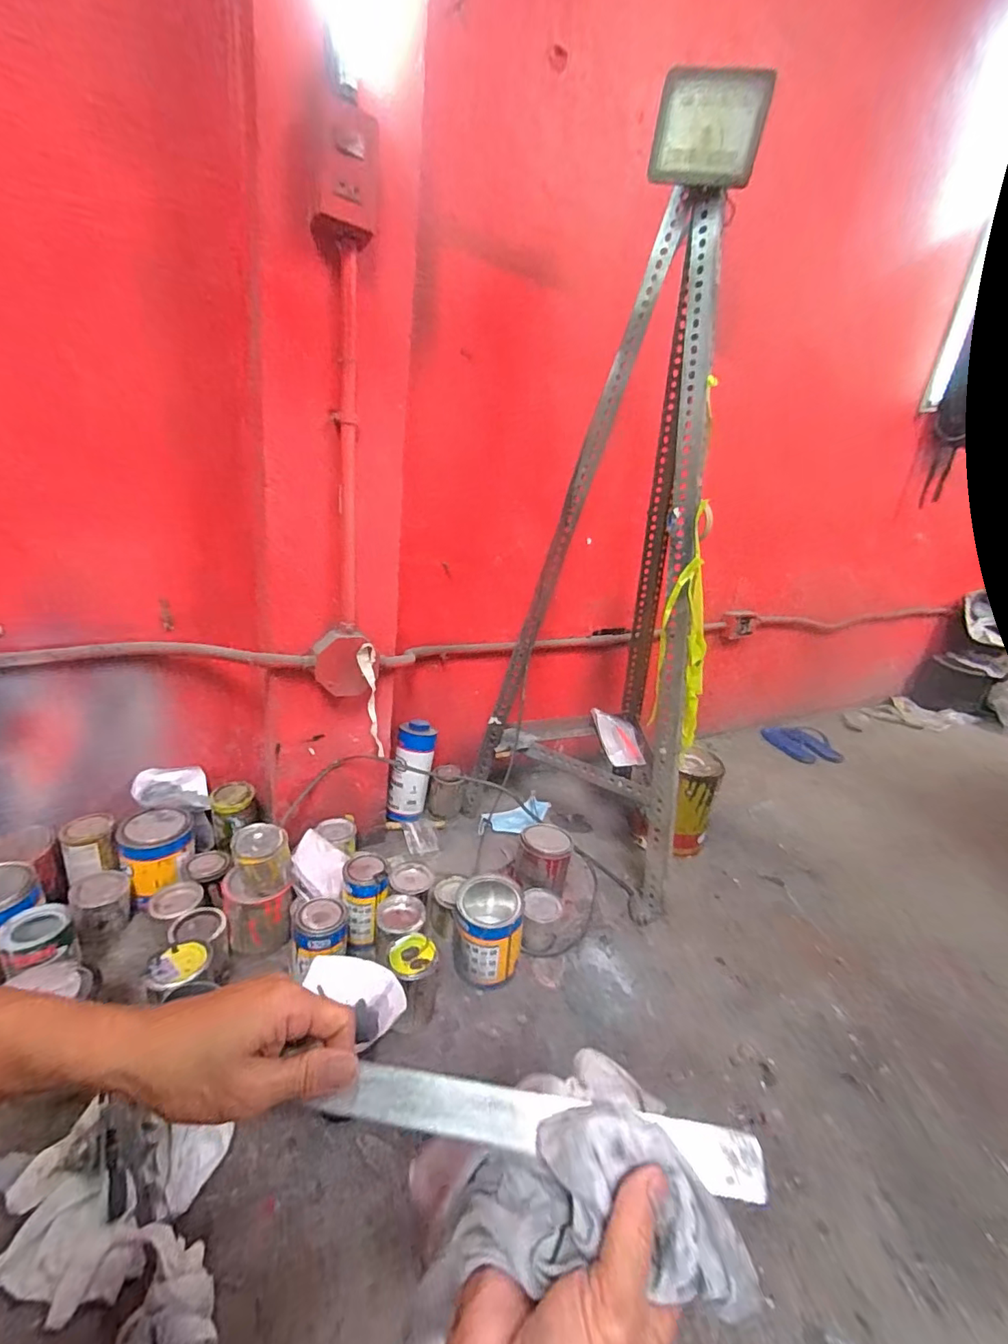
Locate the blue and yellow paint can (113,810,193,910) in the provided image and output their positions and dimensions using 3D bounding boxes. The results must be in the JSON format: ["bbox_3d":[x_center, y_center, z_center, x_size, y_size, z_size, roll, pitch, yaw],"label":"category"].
[{"bbox_3d":[-0.559,0.298,0.843,0.101,0.110,0.104,-8,23,-37],"label":"blue and yellow paint can"}]

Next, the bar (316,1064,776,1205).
[{"bbox_3d":[0.020,0.246,0.284,0.230,0.007,0.027,5,40,8],"label":"bar"}]

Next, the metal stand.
[{"bbox_3d":[0.257,-0.237,0.991,0.414,1.222,0.346,18,22,32],"label":"metal stand"}]

